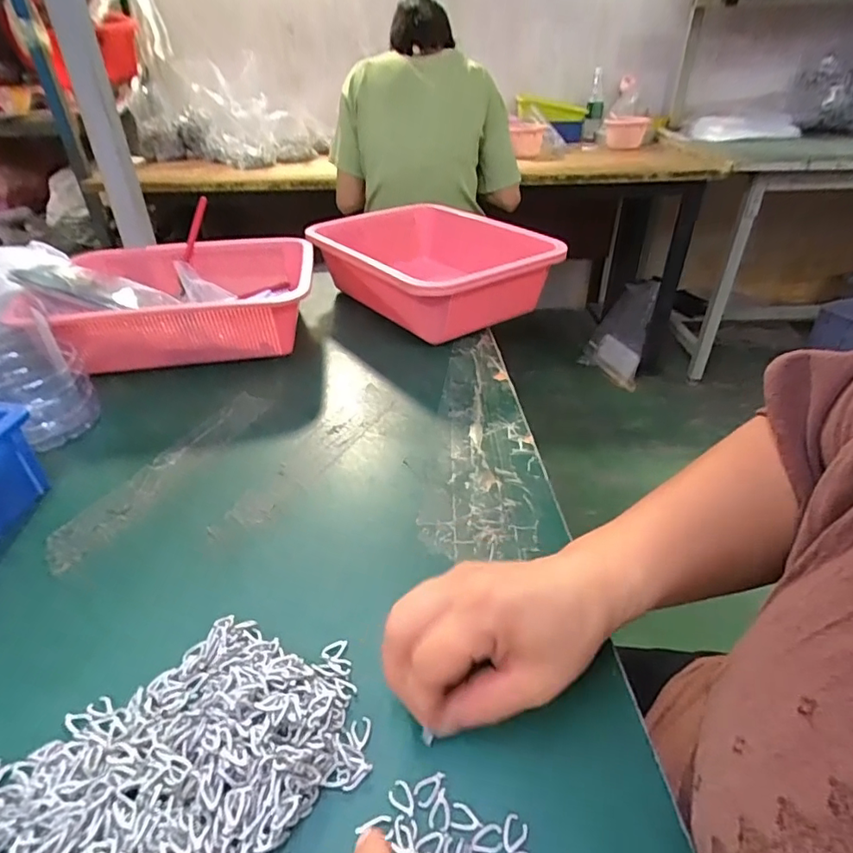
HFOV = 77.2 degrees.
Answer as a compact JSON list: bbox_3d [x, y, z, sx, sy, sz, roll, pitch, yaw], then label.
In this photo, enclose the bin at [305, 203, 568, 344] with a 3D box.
[{"bbox_3d":[0.001,-0.205,0.703,0.229,0.095,0.288,-24,39,-30],"label":"bin"}]

